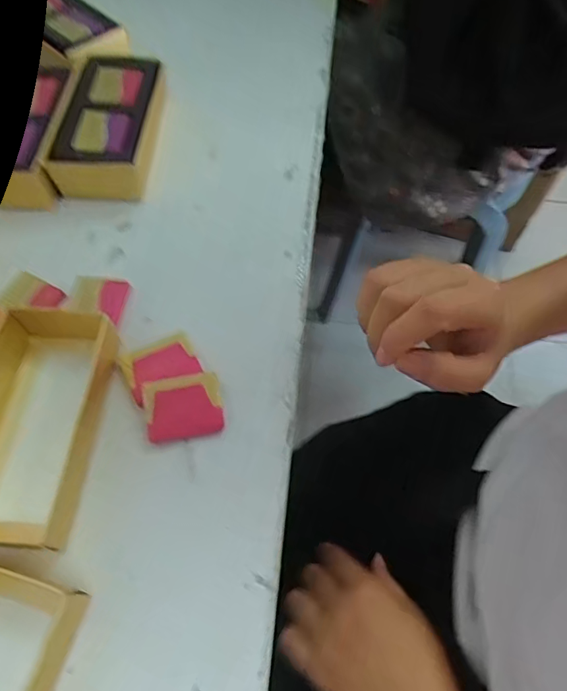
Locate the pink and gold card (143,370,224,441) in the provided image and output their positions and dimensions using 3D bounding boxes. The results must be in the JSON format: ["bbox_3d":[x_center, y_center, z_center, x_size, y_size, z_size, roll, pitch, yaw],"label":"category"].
[{"bbox_3d":[-0.053,0.033,0.258,0.039,0.011,0.032,-10,62,-6],"label":"pink and gold card"}]

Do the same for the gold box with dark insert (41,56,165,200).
[{"bbox_3d":[-0.122,-0.155,0.346,0.061,0.038,0.117,2,62,0],"label":"gold box with dark insert"}]

